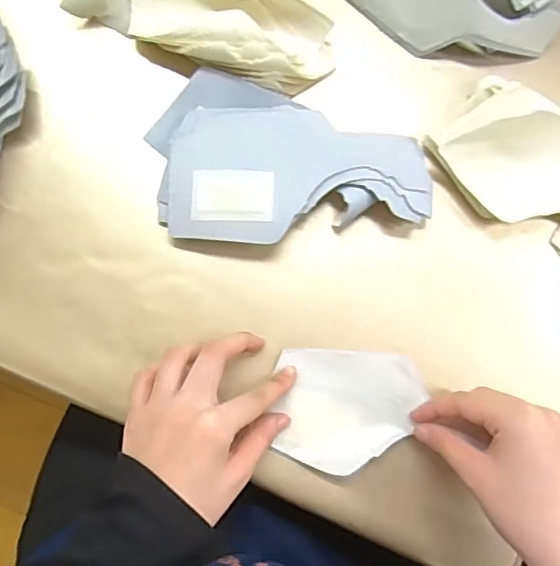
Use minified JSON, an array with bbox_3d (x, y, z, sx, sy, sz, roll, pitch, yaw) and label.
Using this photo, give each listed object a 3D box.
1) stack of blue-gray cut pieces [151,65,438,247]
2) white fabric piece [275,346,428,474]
[{"bbox_3d":[0.006,-0.073,0.409,0.194,0.025,0.114,17,84,-2],"label":"stack of blue-gray cut pieces"},{"bbox_3d":[0.048,0.089,0.404,0.096,0.013,0.080,5,83,-2],"label":"white fabric piece"}]

